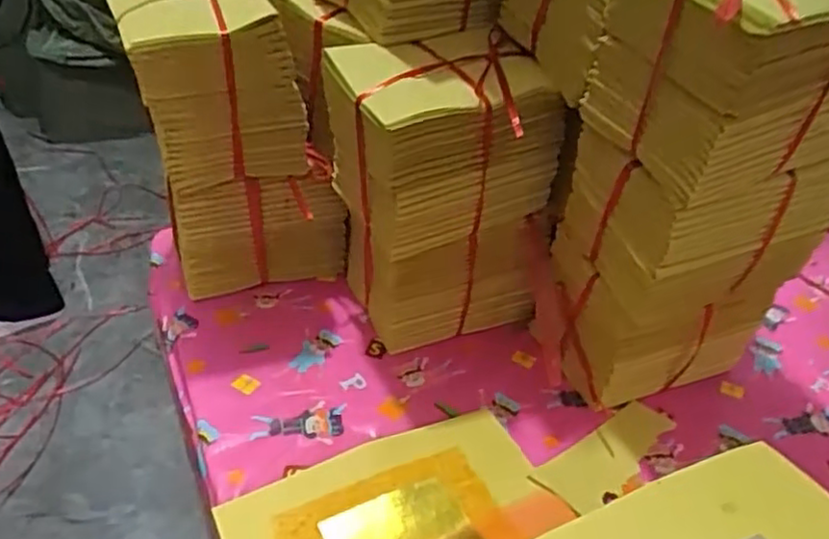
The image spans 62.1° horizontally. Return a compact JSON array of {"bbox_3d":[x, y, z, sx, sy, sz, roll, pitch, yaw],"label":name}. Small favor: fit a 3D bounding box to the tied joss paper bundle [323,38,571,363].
[{"bbox_3d":[0.015,-0.064,0.629,0.173,0.267,0.143,-13,41,-24],"label":"tied joss paper bundle"}]

